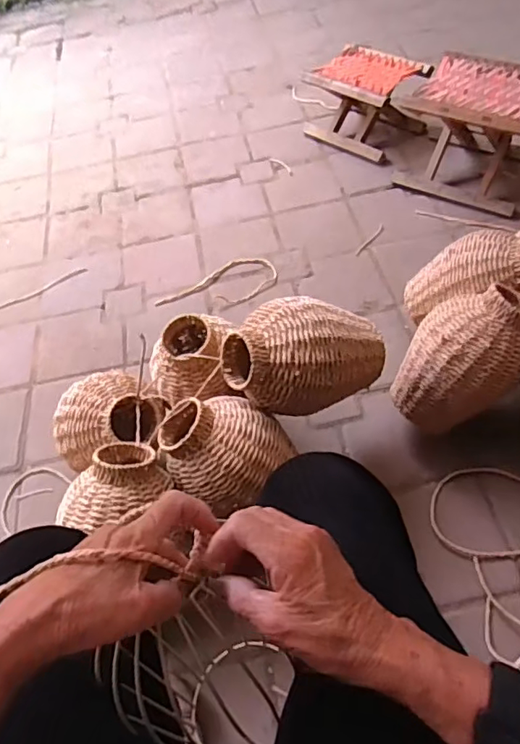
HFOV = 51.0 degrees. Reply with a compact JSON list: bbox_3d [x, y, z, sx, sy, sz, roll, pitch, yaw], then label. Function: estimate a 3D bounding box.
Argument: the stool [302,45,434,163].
[{"bbox_3d":[0.301,-0.763,1.559,0.314,0.190,0.249,33,65,27],"label":"stool"}]

